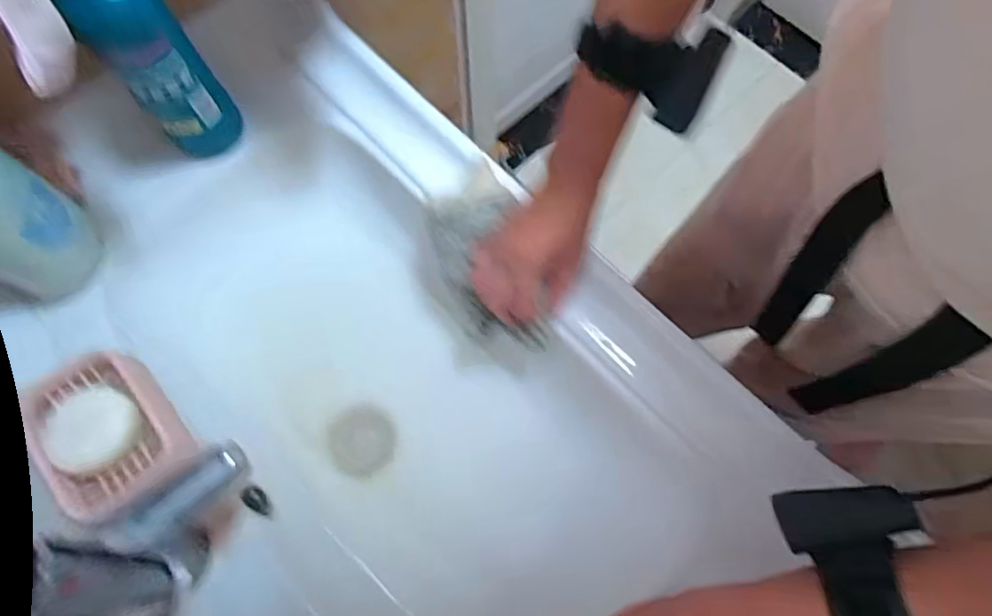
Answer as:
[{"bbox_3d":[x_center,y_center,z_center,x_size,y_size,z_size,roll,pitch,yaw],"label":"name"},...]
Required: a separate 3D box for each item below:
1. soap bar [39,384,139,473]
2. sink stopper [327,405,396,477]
[{"bbox_3d":[-0.315,0.093,0.422,0.058,0.023,0.064,12,71,3],"label":"soap bar"},{"bbox_3d":[-0.143,0.141,0.578,0.070,0.007,0.070,-8,60,-18],"label":"sink stopper"}]

